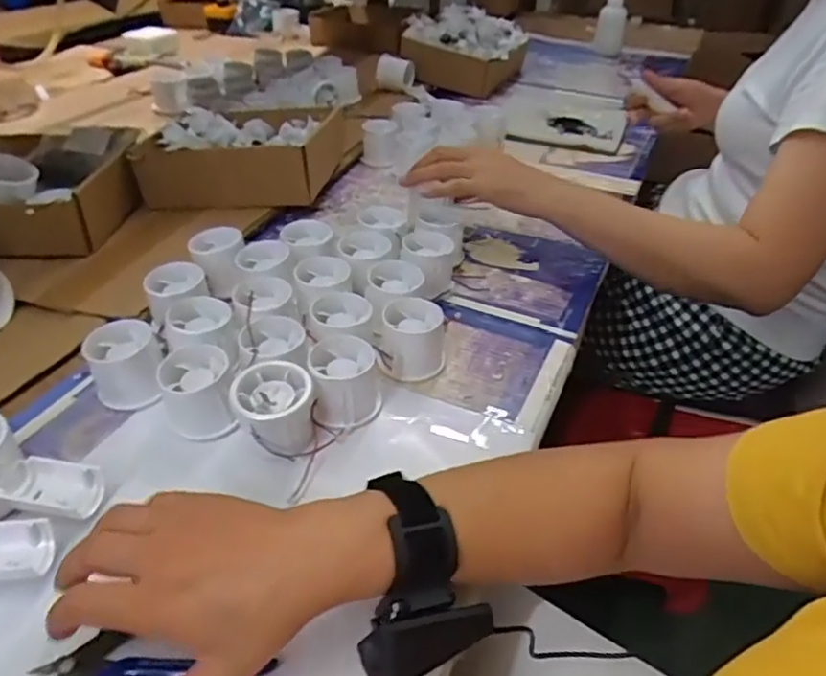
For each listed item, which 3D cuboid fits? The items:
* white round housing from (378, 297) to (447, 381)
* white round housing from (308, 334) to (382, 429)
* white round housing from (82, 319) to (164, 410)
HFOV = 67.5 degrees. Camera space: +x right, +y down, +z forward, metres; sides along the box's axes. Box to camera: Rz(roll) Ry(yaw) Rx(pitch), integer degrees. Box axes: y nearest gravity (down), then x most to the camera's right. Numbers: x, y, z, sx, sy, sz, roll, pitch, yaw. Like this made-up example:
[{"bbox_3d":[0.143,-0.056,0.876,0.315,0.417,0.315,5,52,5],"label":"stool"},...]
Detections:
[{"bbox_3d":[0.000,-0.001,0.524,0.052,0.053,0.057,0,38,0],"label":"white round housing"},{"bbox_3d":[-0.052,0.033,0.480,0.051,0.051,0.050,0,38,0],"label":"white round housing"},{"bbox_3d":[-0.224,0.024,0.488,0.052,0.055,0.056,0,38,0],"label":"white round housing"}]

